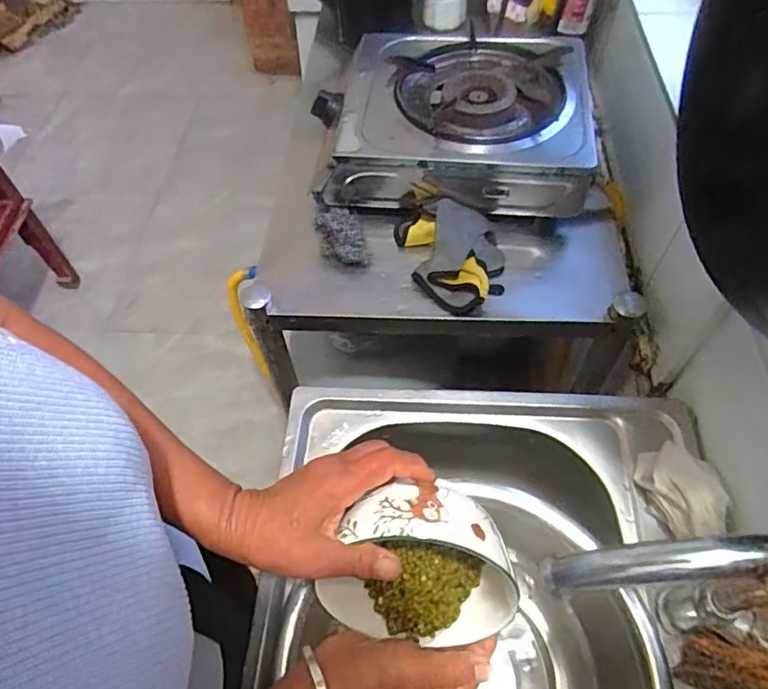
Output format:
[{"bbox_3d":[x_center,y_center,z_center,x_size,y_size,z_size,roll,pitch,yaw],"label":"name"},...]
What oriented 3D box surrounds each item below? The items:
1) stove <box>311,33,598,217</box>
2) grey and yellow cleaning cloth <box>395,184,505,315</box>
[{"bbox_3d":[0.093,-0.320,0.780,0.361,0.106,0.281,6,57,6],"label":"stove"},{"bbox_3d":[0.080,-0.131,0.712,0.115,0.051,0.187,-32,61,-18],"label":"grey and yellow cleaning cloth"}]

